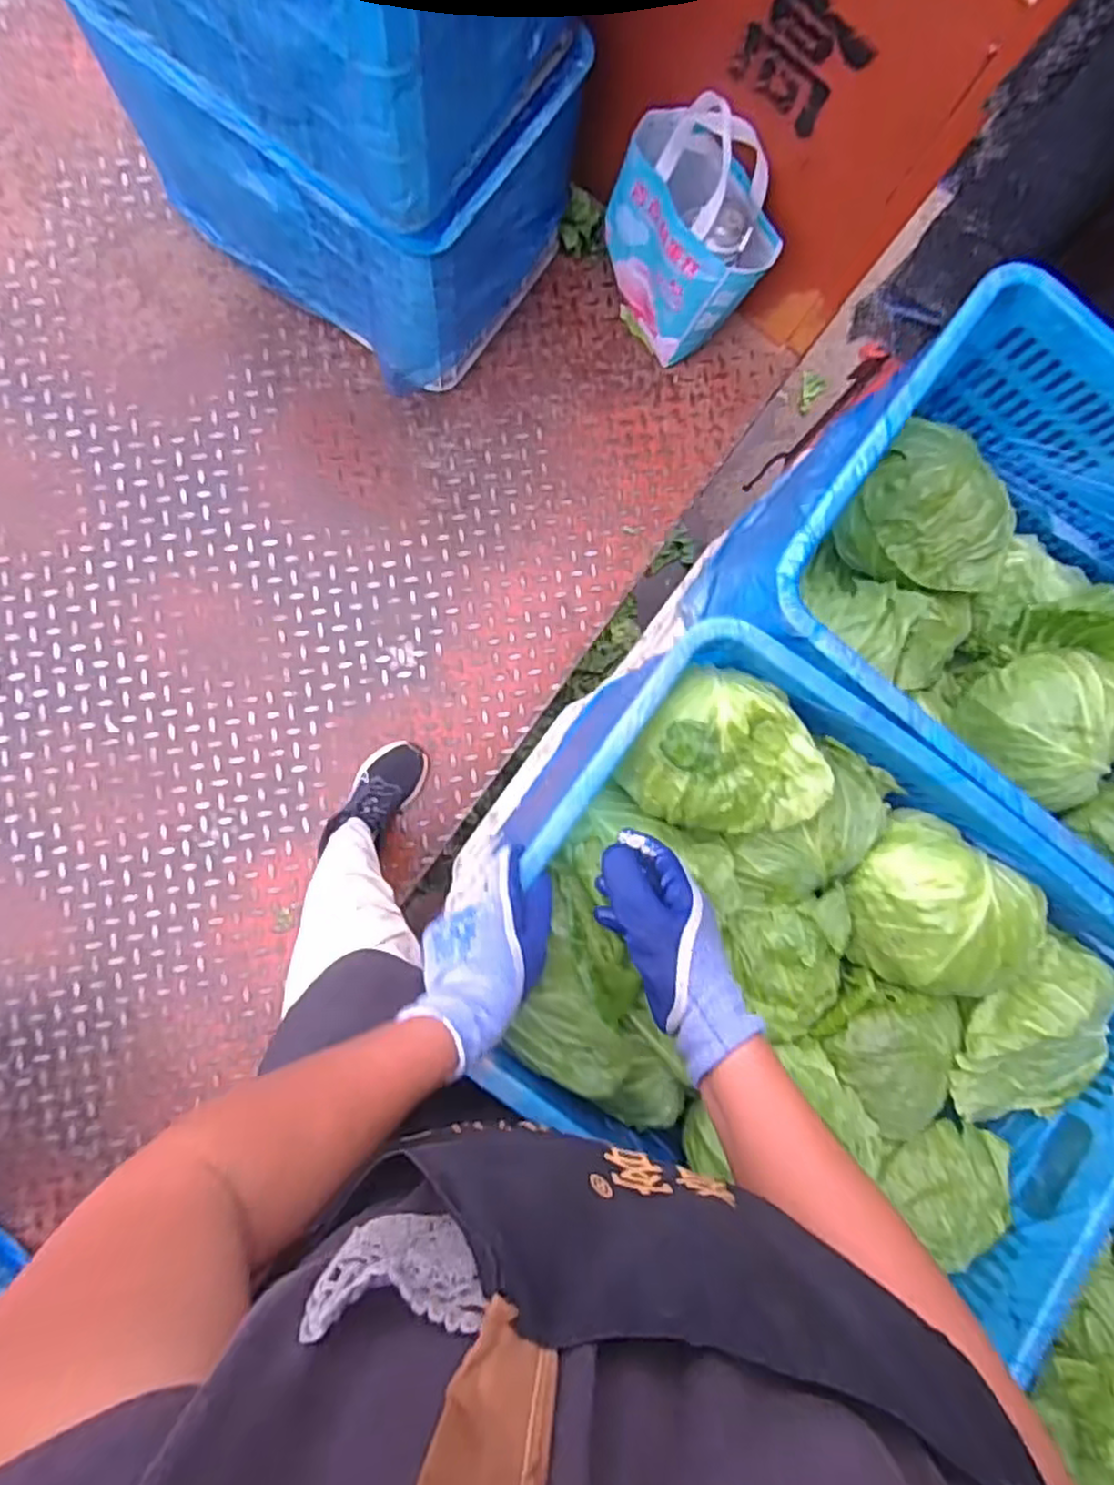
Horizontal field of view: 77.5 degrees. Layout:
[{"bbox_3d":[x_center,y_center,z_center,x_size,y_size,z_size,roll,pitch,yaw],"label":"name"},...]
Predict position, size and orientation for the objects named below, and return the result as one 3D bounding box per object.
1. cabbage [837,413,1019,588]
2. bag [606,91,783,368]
[{"bbox_3d":[0.427,-0.256,0.812,0.129,0.112,0.195,-31,92,-6],"label":"cabbage"},{"bbox_3d":[0.210,-0.822,1.136,0.135,0.303,0.262,-42,93,-5],"label":"bag"}]

